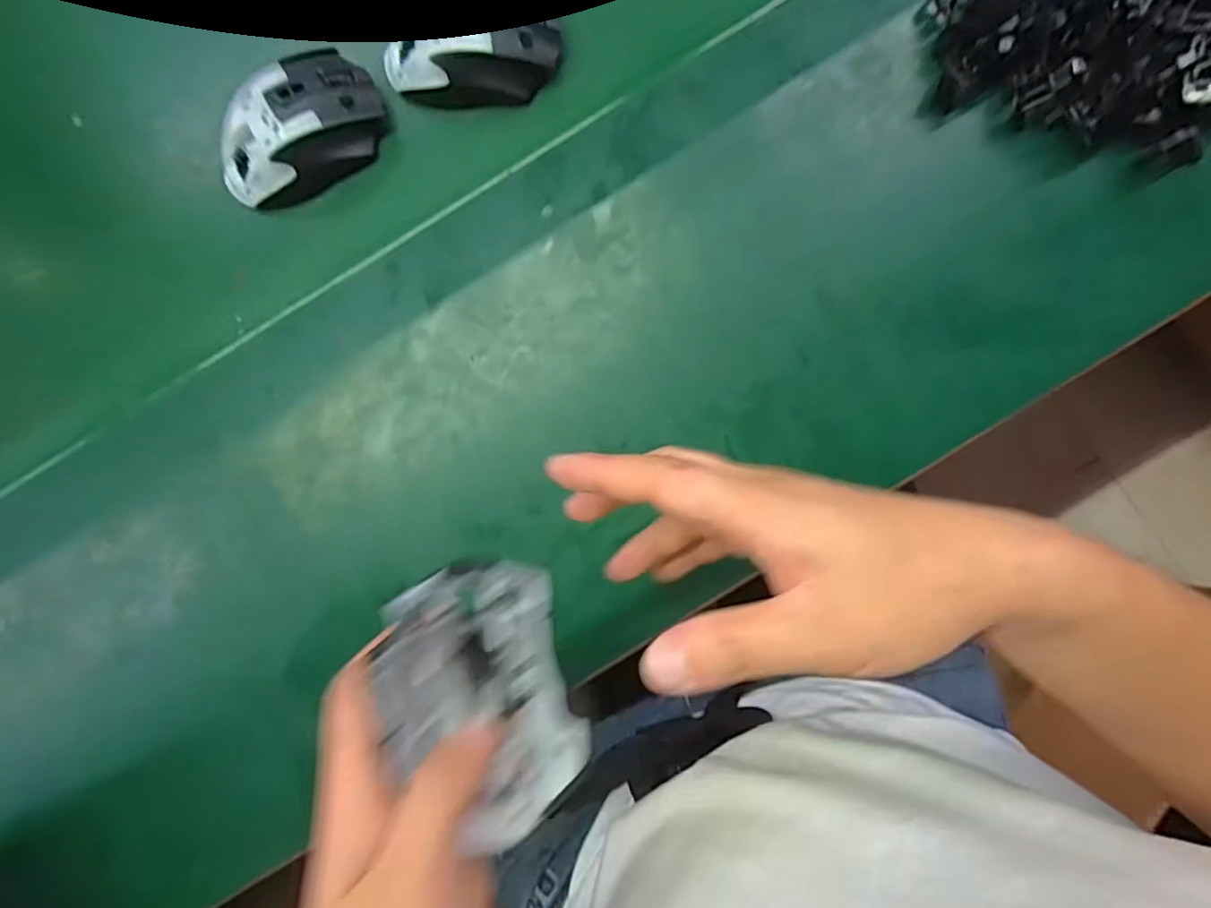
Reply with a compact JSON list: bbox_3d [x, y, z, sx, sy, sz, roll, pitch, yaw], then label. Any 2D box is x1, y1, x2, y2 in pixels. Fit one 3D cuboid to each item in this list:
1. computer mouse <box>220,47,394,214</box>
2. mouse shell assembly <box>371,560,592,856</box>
[{"bbox_3d":[-0.197,-0.207,0.379,0.111,0.035,0.069,-37,88,1],"label":"computer mouse"},{"bbox_3d":[-0.049,0.096,0.240,0.070,0.031,0.114,-16,104,-11],"label":"mouse shell assembly"}]

